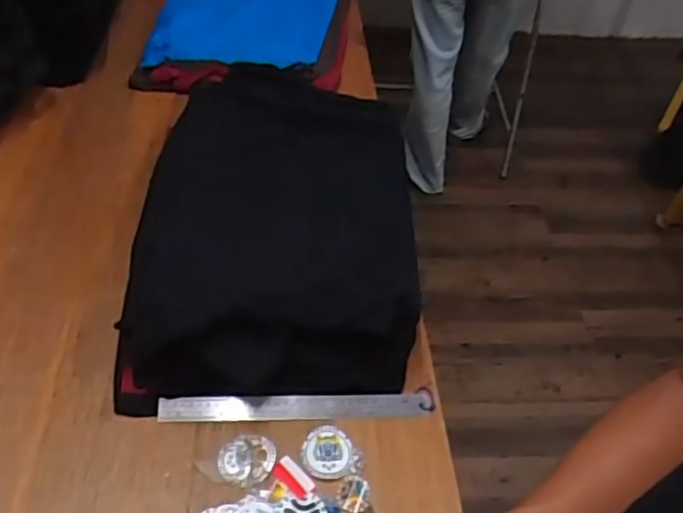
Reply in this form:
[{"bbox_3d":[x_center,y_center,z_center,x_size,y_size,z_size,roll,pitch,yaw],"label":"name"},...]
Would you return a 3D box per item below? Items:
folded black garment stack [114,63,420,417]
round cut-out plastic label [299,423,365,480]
[{"bbox_3d":[-0.088,-0.070,0.911,0.342,0.153,0.542,5,46,-3],"label":"folded black garment stack"},{"bbox_3d":[-0.014,0.228,0.768,0.066,0.005,0.063,4,47,-4],"label":"round cut-out plastic label"}]

